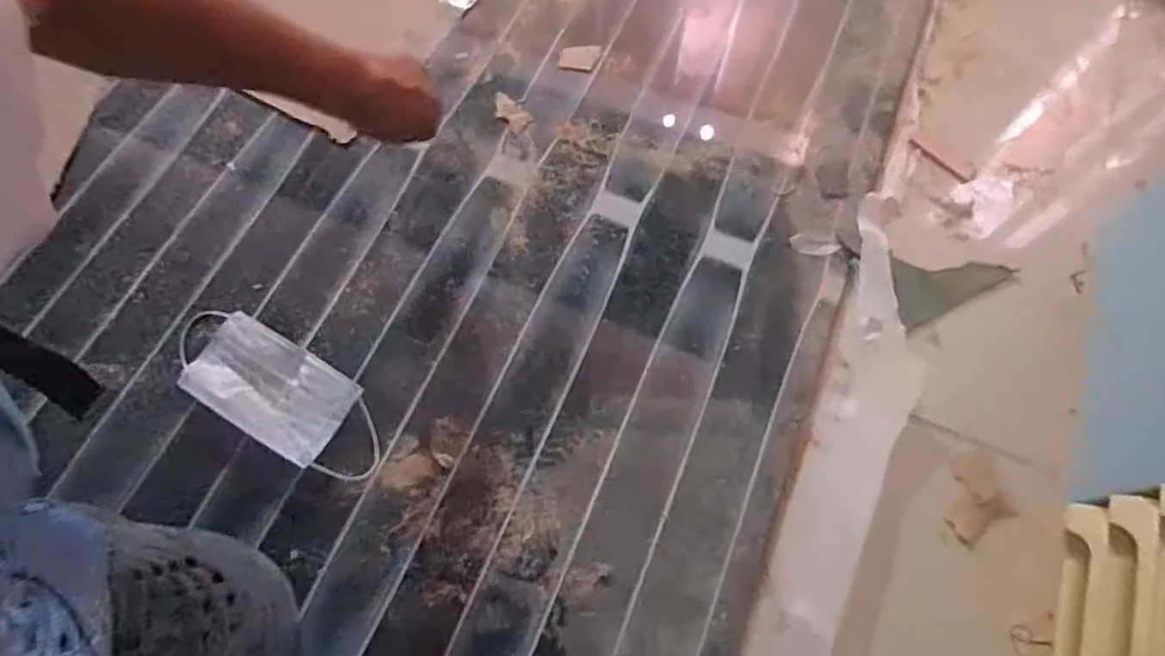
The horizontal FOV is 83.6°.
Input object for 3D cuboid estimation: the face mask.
[{"bbox_3d":[-0.306,0.062,0.652,0.246,0.015,0.094,28,70,11],"label":"face mask"}]

